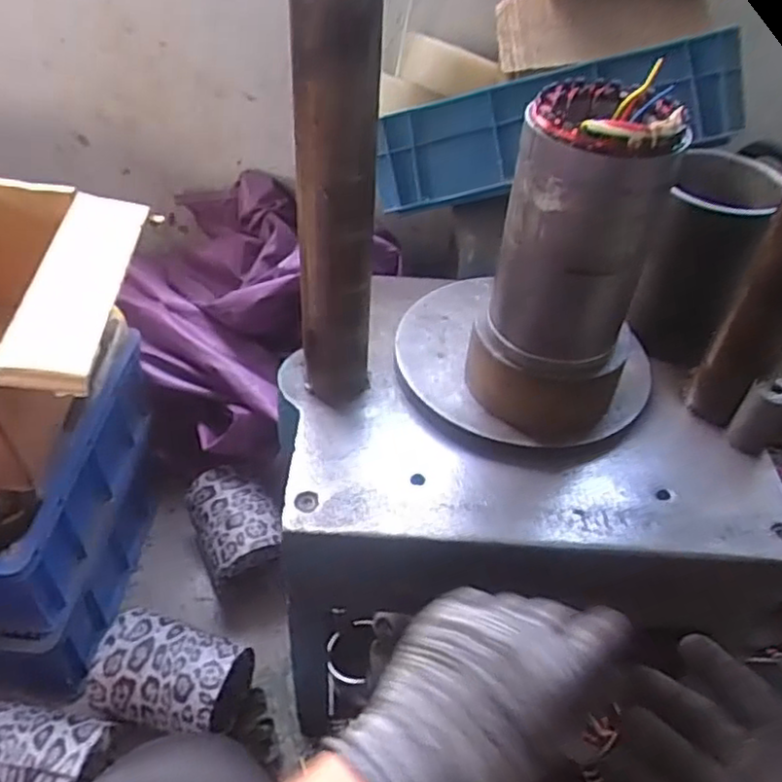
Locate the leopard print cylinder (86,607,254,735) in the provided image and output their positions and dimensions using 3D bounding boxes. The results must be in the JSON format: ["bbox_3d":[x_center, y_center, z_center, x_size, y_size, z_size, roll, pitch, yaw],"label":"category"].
[{"bbox_3d":[-0.276,0.359,0.862,0.165,0.113,0.119,13,44,8],"label":"leopard print cylinder"}]

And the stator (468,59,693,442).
[{"bbox_3d":[0.154,-0.093,0.608,0.137,0.304,0.124,22,46,17],"label":"stator"}]

